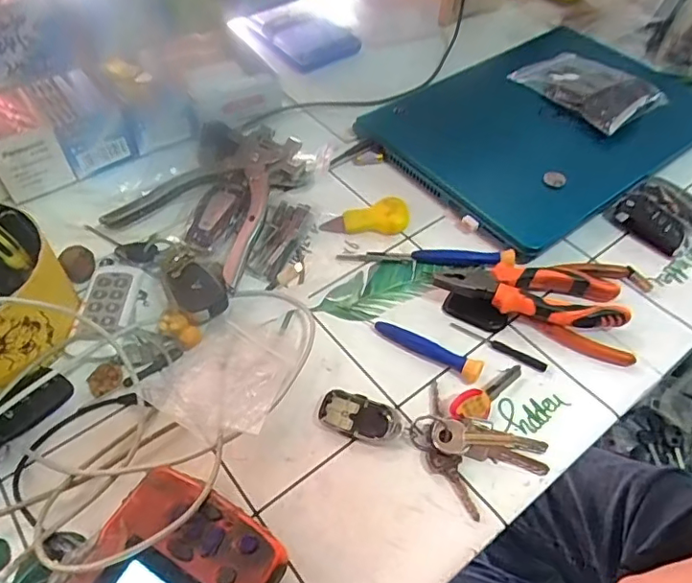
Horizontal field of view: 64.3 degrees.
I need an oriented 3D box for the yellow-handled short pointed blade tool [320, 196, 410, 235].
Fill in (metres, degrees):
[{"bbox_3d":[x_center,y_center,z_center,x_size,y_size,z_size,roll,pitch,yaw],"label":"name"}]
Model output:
[{"bbox_3d":[0.017,-0.066,0.501,0.078,0.023,0.027,-8,56,8],"label":"yellow-handled short pointed blade tool"}]

